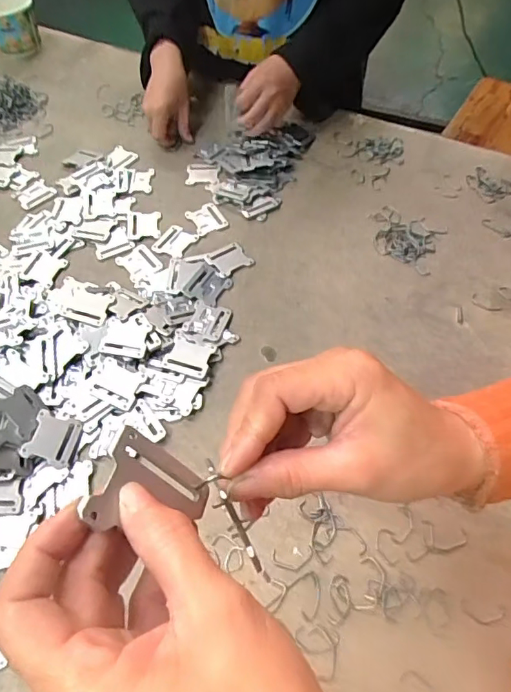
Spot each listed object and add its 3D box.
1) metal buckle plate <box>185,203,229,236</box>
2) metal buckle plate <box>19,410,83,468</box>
[{"bbox_3d":[-0.064,-0.168,0.665,0.043,0.004,0.047,-27,60,-16],"label":"metal buckle plate"},{"bbox_3d":[-0.195,0.089,0.490,0.044,0.005,0.047,22,56,-12],"label":"metal buckle plate"}]

